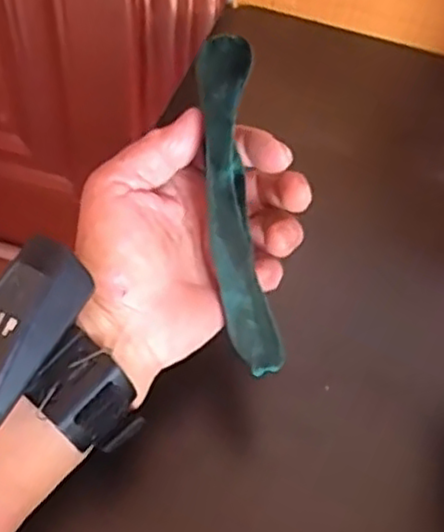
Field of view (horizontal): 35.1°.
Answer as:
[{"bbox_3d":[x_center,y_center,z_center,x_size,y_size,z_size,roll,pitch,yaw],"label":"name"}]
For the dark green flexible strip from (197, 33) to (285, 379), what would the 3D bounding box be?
[{"bbox_3d":[0.007,-0.025,0.316,0.024,0.018,0.150,-8,99,-11],"label":"dark green flexible strip"}]

